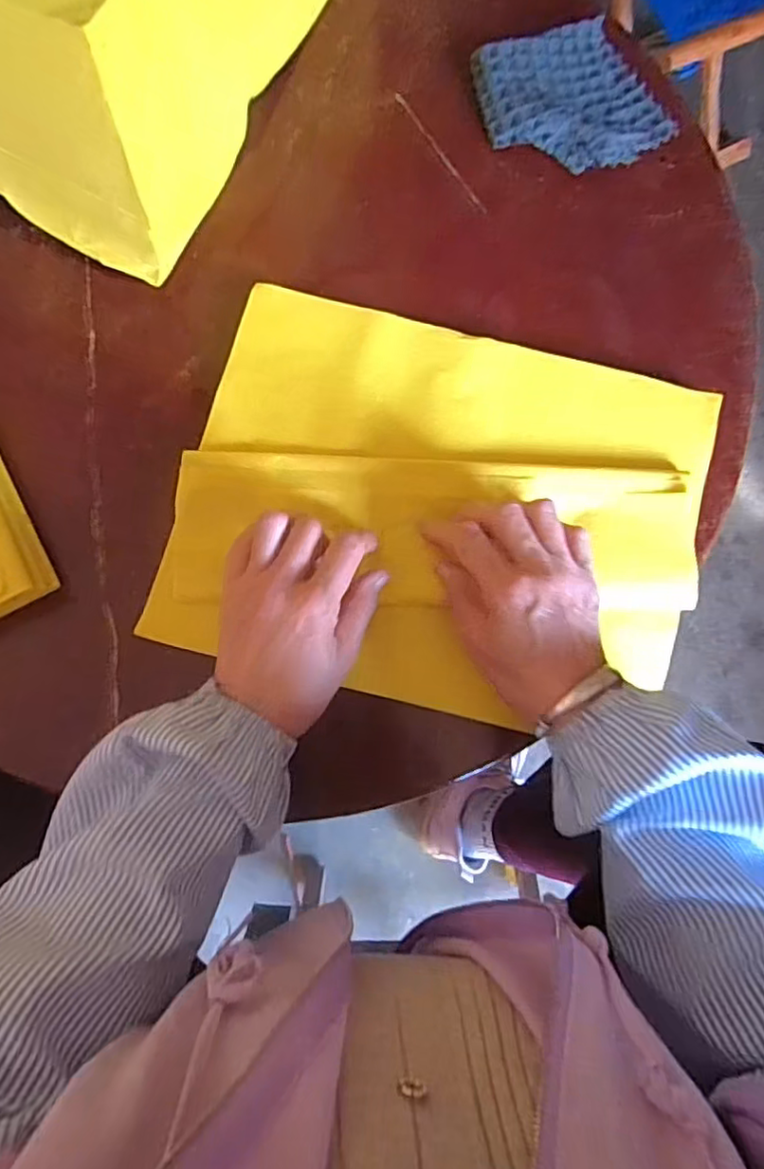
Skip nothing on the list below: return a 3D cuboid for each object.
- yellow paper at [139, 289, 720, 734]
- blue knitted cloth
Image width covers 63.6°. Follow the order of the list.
[{"bbox_3d":[0.044,-0.052,0.431,0.352,0.021,0.265,14,81,-1],"label":"yellow paper"},{"bbox_3d":[0.149,-0.380,0.485,0.136,0.020,0.114,-20,84,-6],"label":"blue knitted cloth"}]

